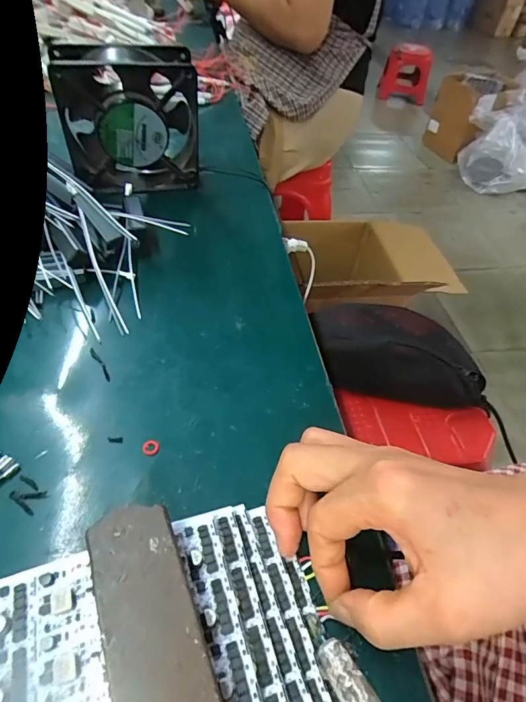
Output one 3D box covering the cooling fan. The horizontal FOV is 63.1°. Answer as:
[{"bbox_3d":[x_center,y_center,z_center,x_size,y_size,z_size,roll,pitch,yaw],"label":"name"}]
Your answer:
[{"bbox_3d":[-0.120,-0.203,0.396,0.116,0.122,0.047,-6,50,-12],"label":"cooling fan"}]

